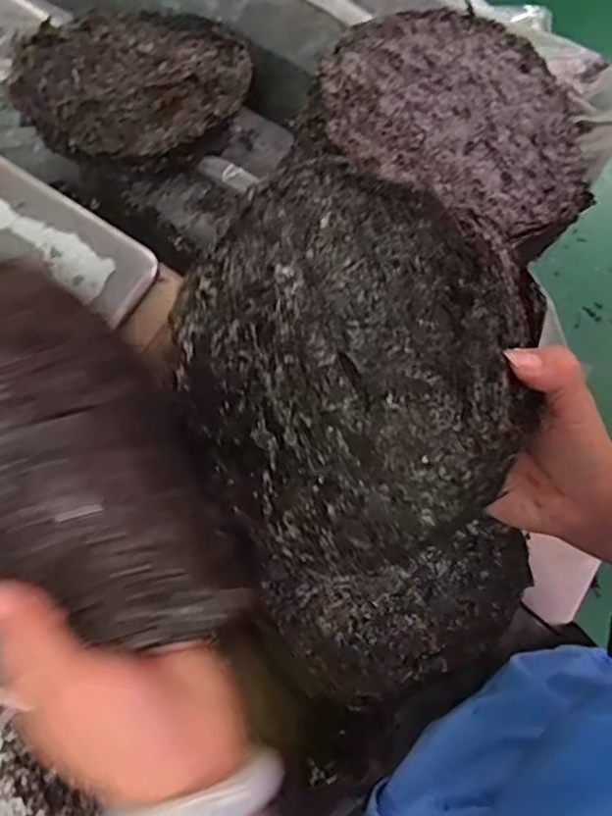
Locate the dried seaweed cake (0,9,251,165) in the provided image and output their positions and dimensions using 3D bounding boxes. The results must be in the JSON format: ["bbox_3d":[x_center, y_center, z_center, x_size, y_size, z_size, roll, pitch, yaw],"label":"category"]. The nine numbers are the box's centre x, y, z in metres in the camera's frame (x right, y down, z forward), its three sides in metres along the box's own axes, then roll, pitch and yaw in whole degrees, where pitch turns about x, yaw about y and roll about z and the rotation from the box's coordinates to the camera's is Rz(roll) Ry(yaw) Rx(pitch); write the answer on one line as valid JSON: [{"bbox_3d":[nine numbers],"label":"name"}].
[{"bbox_3d":[-0.154,-0.296,0.595,0.192,0.048,0.186,0,78,-1],"label":"dried seaweed cake"}]

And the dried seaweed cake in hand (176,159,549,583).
[{"bbox_3d":[0.020,-0.025,0.349,0.188,0.028,0.197,-36,73,23],"label":"dried seaweed cake in hand"}]

